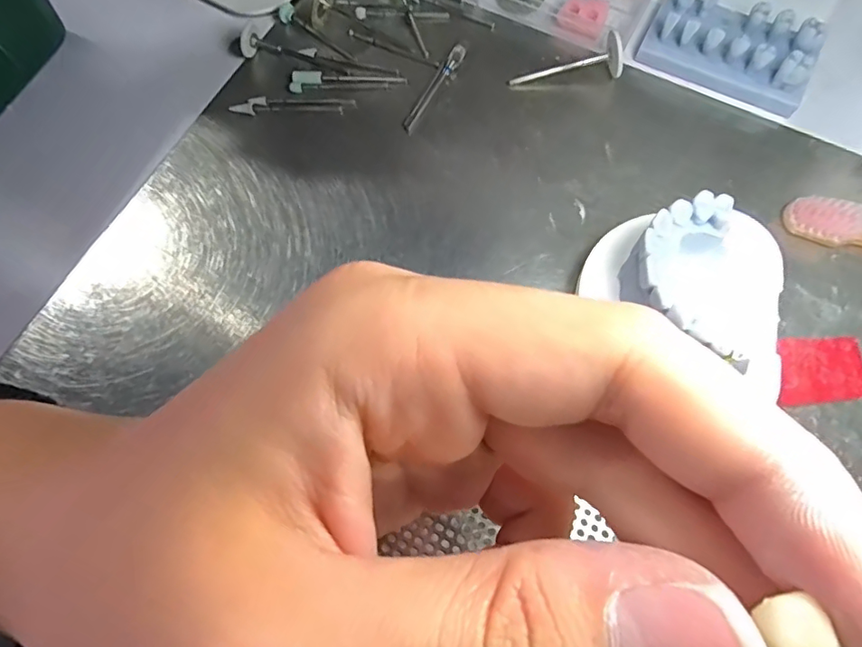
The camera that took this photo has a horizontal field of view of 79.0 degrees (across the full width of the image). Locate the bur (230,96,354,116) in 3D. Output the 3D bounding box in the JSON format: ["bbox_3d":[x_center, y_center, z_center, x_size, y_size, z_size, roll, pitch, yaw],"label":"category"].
[{"bbox_3d":[-0.059,-0.094,0.224,0.051,0.004,0.007,-1,72,1],"label":"bur"}]

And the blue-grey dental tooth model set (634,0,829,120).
[{"bbox_3d":[0.129,-0.121,0.221,0.067,0.021,0.037,26,75,10],"label":"blue-grey dental tooth model set"}]

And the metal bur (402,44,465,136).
[{"bbox_3d":[0.001,-0.102,0.225,0.007,0.006,0.047,29,75,10],"label":"metal bur"}]

